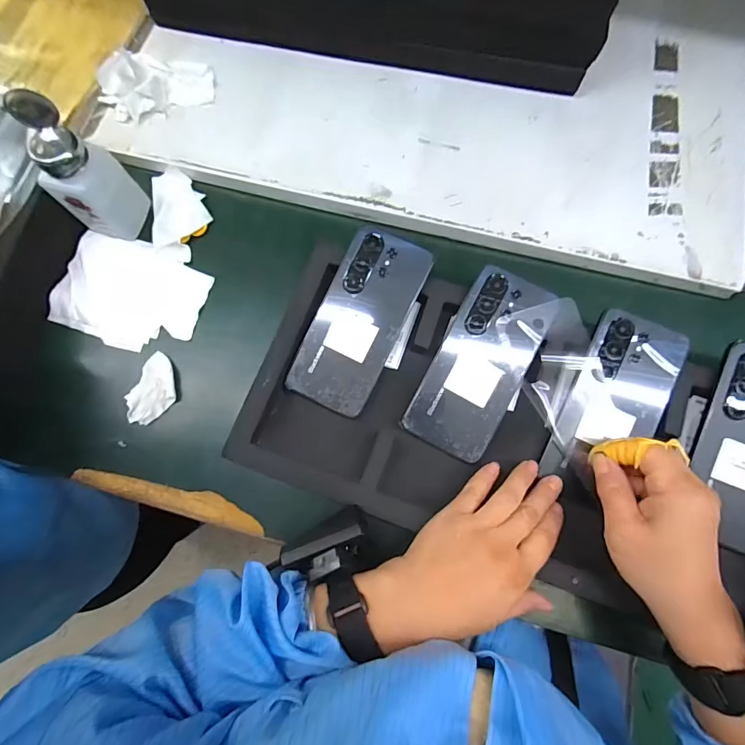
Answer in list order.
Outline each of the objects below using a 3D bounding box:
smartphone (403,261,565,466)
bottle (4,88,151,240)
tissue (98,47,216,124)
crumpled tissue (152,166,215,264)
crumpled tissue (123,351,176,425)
[{"bbox_3d":[0.099,-0.008,0.367,0.077,0.004,0.168,28,88,5],"label":"smartphone"},{"bbox_3d":[-0.263,-0.176,0.376,0.053,0.111,0.056,10,77,2],"label":"bottle"},{"bbox_3d":[-0.236,-0.321,0.447,0.114,0.026,0.079,-19,77,-5],"label":"tissue"},{"bbox_3d":[-0.203,-0.169,0.434,0.057,0.014,0.108,-10,77,-2],"label":"crumpled tissue"},{"bbox_3d":[-0.205,0.015,0.387,0.034,0.021,0.067,10,77,2],"label":"crumpled tissue"}]

